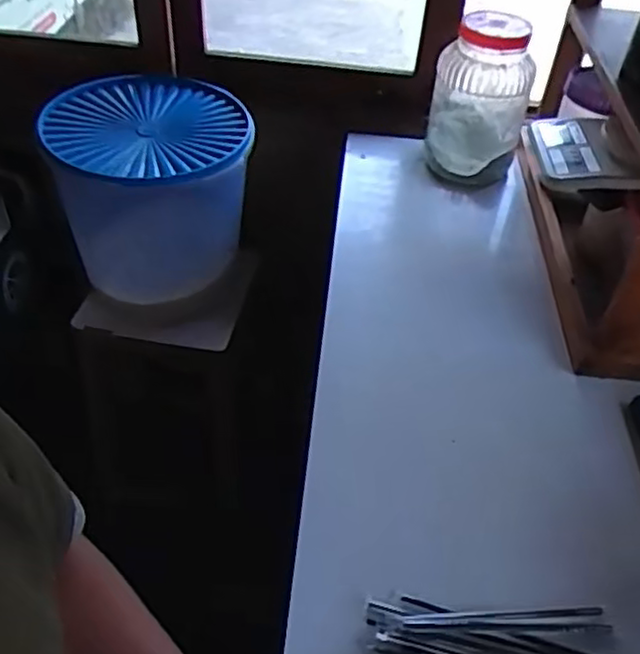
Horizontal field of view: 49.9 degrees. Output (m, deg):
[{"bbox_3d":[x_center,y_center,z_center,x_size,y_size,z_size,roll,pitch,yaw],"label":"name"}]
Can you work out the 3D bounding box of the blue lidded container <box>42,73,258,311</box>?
[{"bbox_3d":[-0.274,-0.203,1.187,0.304,0.345,0.270,-12,47,-17],"label":"blue lidded container"}]

